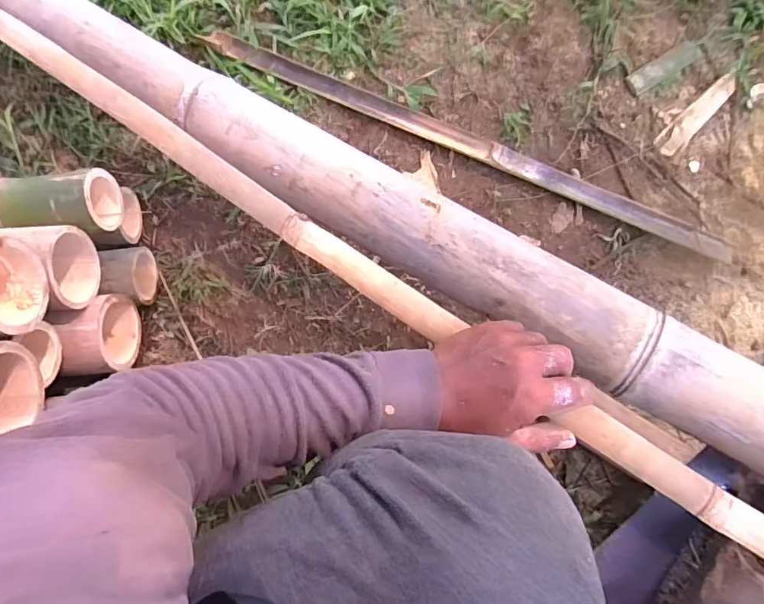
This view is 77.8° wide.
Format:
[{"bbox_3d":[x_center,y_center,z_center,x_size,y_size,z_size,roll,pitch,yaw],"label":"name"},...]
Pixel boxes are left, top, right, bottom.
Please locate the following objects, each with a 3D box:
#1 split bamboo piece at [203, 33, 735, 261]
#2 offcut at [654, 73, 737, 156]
[{"bbox_3d":[0.123,-0.240,0.707,0.817,0.020,0.035,24,78,4],"label":"split bamboo piece"},{"bbox_3d":[0.489,-0.293,0.733,0.175,0.008,0.035,-44,82,-9],"label":"offcut"}]

